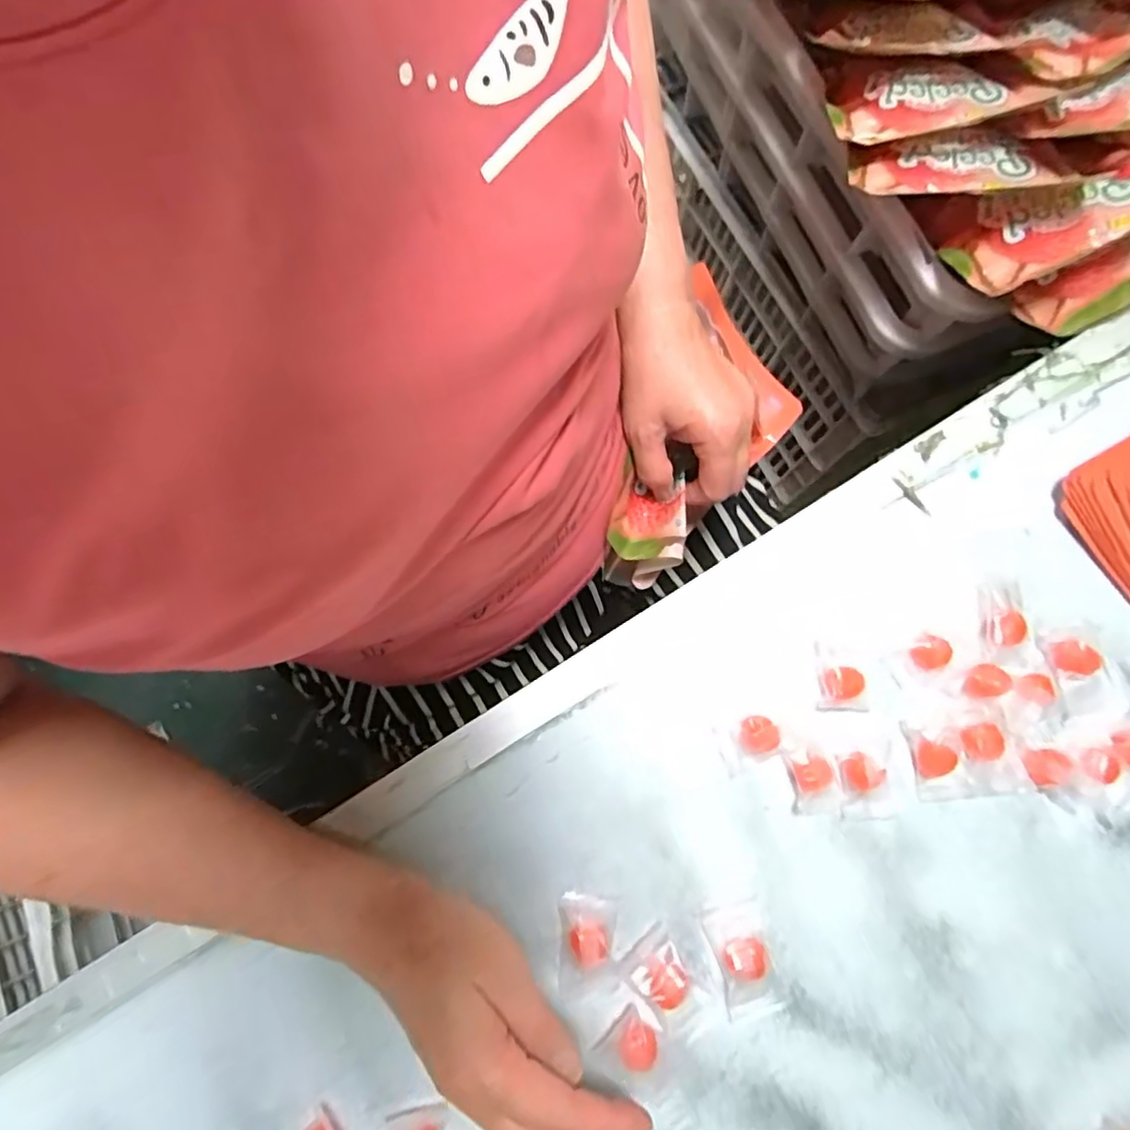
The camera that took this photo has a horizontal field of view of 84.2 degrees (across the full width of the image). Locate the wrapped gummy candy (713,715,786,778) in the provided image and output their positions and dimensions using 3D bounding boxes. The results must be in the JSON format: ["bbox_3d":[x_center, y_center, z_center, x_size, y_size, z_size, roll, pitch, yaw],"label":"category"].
[{"bbox_3d":[0.107,0.102,0.362,0.036,0.009,0.026,-22,78,-4],"label":"wrapped gummy candy"}]

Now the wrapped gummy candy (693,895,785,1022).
[{"bbox_3d":[0.096,0.214,0.336,0.032,0.012,0.054,-13,77,-2],"label":"wrapped gummy candy"}]

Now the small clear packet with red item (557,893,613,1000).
[{"bbox_3d":[0.011,0.204,0.337,0.029,0.014,0.046,0,77,0],"label":"small clear packet with red item"}]

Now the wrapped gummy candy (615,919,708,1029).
[{"bbox_3d":[0.051,0.221,0.333,0.033,0.012,0.039,-39,80,-8],"label":"wrapped gummy candy"}]

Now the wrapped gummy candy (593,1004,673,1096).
[{"bbox_3d":[0.037,0.254,0.326,0.031,0.009,0.035,-43,80,-9],"label":"wrapped gummy candy"}]

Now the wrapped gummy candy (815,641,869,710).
[{"bbox_3d":[0.164,0.067,0.366,0.031,0.009,0.036,2,77,1],"label":"wrapped gummy candy"}]

